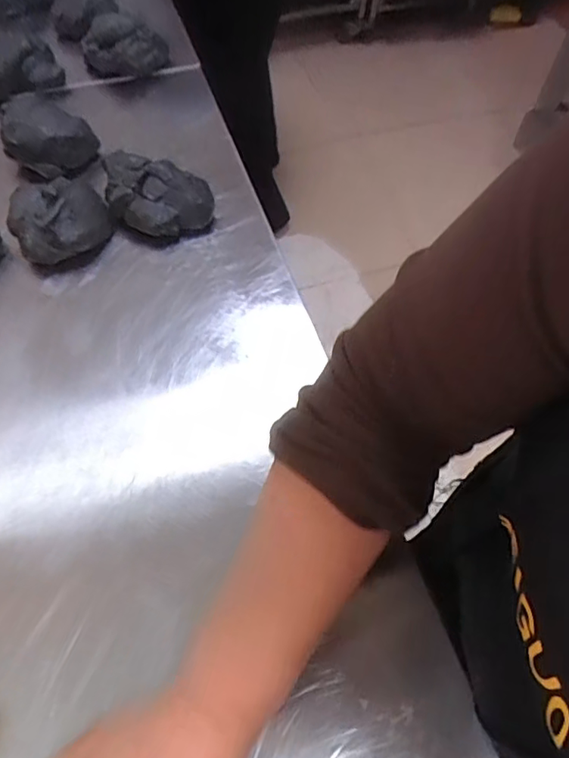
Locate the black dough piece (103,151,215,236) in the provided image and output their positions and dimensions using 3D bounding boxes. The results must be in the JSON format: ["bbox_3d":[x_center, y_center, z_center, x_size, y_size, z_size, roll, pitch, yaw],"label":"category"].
[{"bbox_3d":[-0.119,-0.170,0.522,0.101,0.049,0.064,7,60,3],"label":"black dough piece"}]

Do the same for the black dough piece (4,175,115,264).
[{"bbox_3d":[-0.203,-0.147,0.507,0.084,0.048,0.074,-24,63,-15],"label":"black dough piece"}]

